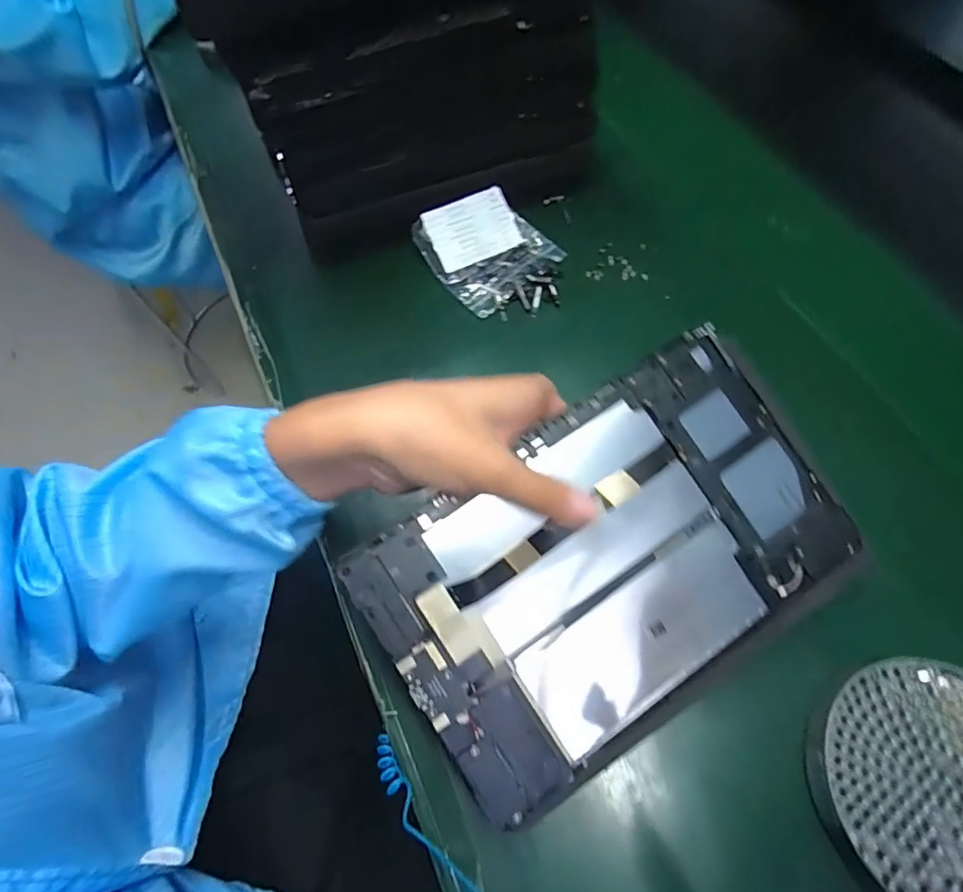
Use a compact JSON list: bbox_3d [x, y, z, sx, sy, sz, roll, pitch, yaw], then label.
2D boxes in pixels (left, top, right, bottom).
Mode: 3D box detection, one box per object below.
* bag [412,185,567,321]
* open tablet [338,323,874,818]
[{"bbox_3d":[0.013,-0.158,0.426,0.094,0.033,0.106,-35,67,-14],"label":"bag"},{"bbox_3d":[0.070,0.061,0.275,0.239,0.011,0.157,-33,86,-10],"label":"open tablet"}]

